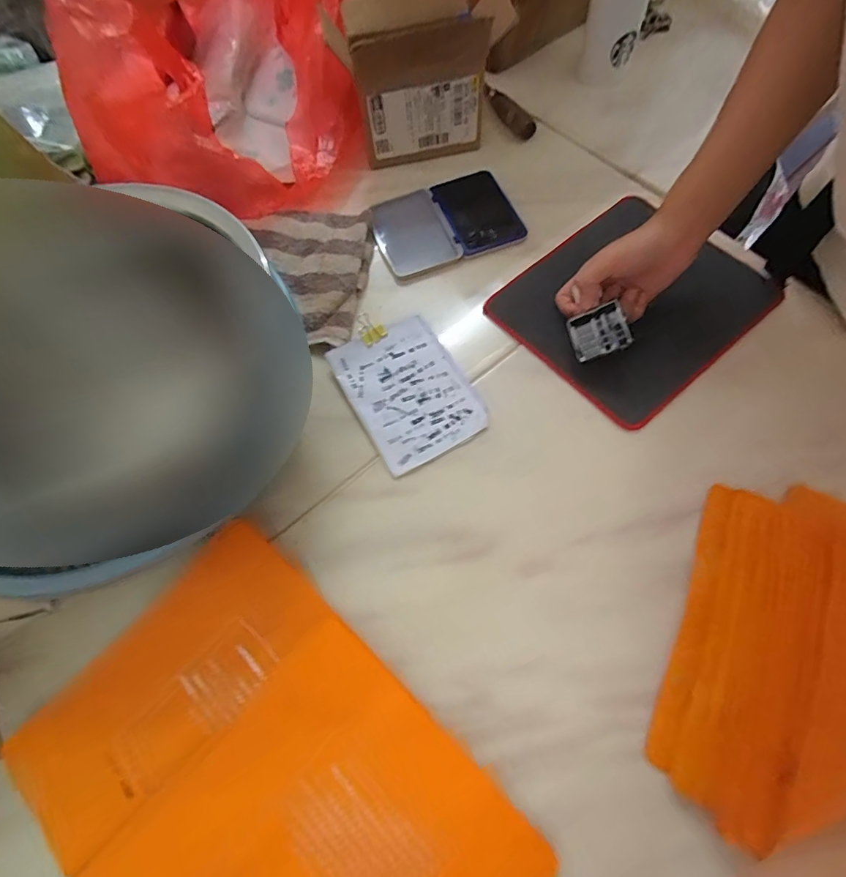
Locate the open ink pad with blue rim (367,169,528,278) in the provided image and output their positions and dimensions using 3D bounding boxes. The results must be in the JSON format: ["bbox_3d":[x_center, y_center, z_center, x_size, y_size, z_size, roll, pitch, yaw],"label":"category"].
[{"bbox_3d":[0.024,-0.255,0.538,0.164,0.010,0.122,-21,68,-6],"label":"open ink pad with blue rim"}]

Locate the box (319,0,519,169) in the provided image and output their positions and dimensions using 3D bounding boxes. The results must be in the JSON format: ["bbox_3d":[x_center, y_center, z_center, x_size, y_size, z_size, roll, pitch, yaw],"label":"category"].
[{"bbox_3d":[-0.009,-0.432,0.543,0.177,0.137,0.150,-20,68,-6],"label":"box"}]

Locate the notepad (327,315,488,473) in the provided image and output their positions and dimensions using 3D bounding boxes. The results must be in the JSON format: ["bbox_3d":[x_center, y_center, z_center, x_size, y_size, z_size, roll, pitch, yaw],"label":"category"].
[{"bbox_3d":[-0.015,-0.049,0.454,0.108,0.007,0.147,-29,69,-10],"label":"notepad"}]

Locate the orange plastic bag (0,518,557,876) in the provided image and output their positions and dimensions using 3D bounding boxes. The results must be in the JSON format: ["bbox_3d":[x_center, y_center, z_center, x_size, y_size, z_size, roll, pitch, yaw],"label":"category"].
[{"bbox_3d":[-0.113,0.252,0.324,0.338,0.019,0.232,39,74,17],"label":"orange plastic bag"}]

